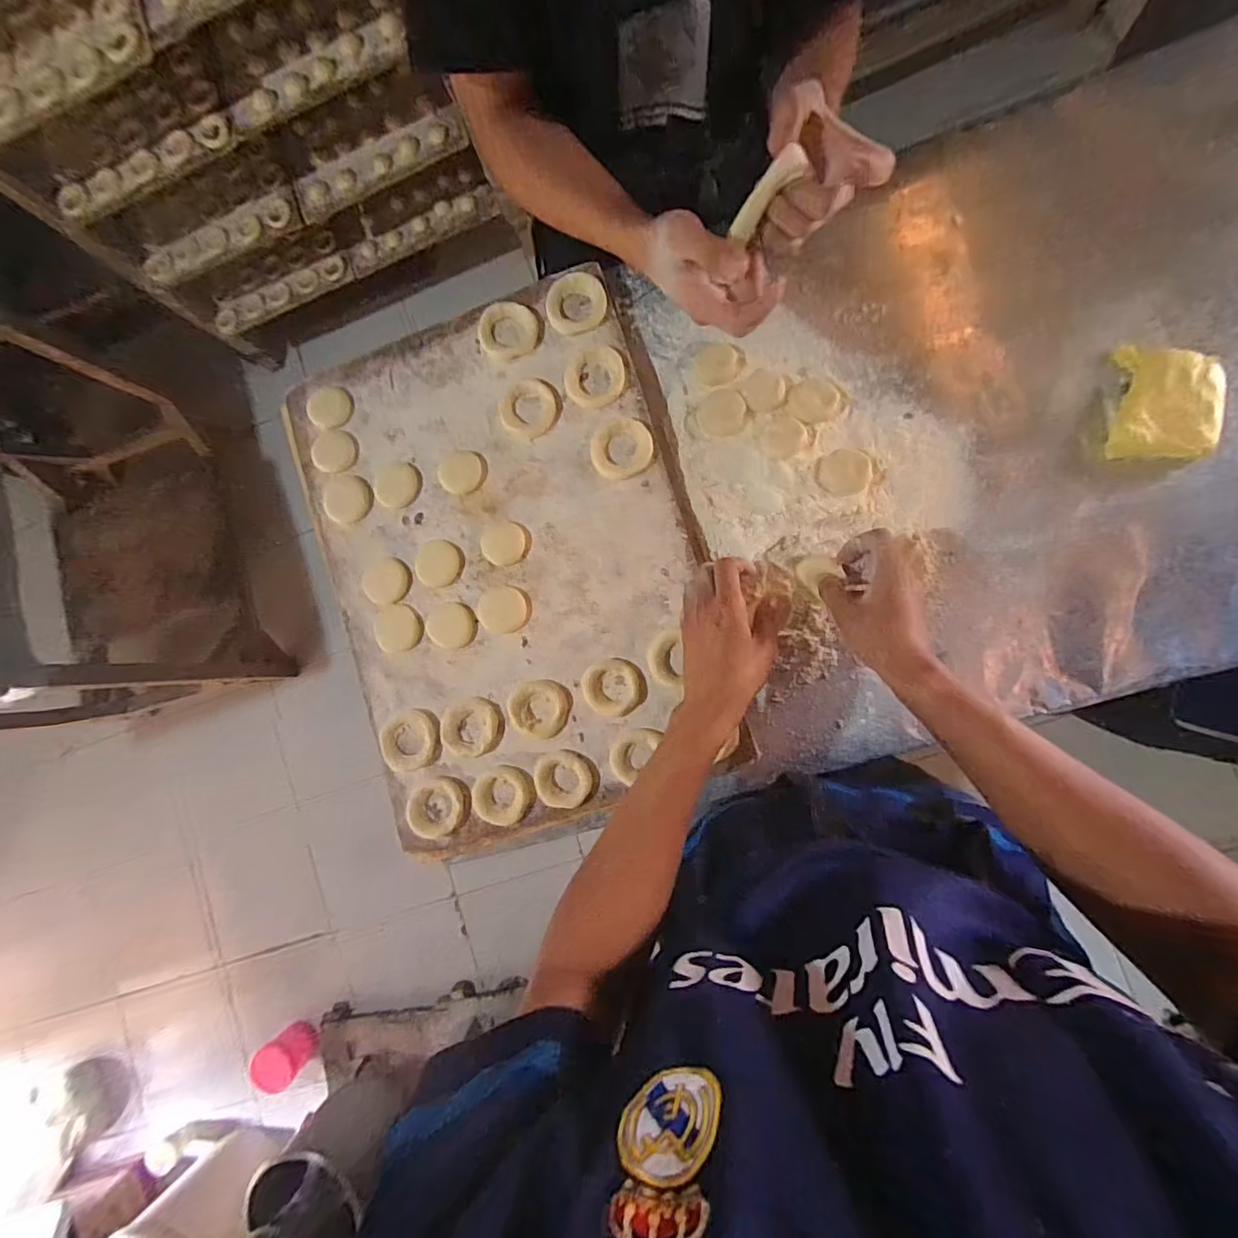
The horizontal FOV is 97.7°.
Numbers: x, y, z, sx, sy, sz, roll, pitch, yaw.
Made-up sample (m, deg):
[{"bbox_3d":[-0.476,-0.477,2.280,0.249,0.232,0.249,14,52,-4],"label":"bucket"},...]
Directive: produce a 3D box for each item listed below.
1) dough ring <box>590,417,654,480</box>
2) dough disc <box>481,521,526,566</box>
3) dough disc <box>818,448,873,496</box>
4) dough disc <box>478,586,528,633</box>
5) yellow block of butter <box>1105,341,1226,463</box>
[{"bbox_3d":[0.003,-0.193,0.608,0.069,0.009,0.068,-1,86,8],"label":"dough ring"},{"bbox_3d":[-0.134,-0.087,0.626,0.052,0.009,0.049,-1,86,8],"label":"dough disc"},{"bbox_3d":[0.243,-0.157,0.581,0.054,0.009,0.052,-1,86,8],"label":"dough disc"},{"bbox_3d":[-0.135,-0.010,0.627,0.056,0.004,0.053,-2,86,8],"label":"dough disc"},{"bbox_3d":[0.554,-0.216,0.548,0.085,0.028,0.113,6,87,9],"label":"yellow block of butter"}]

